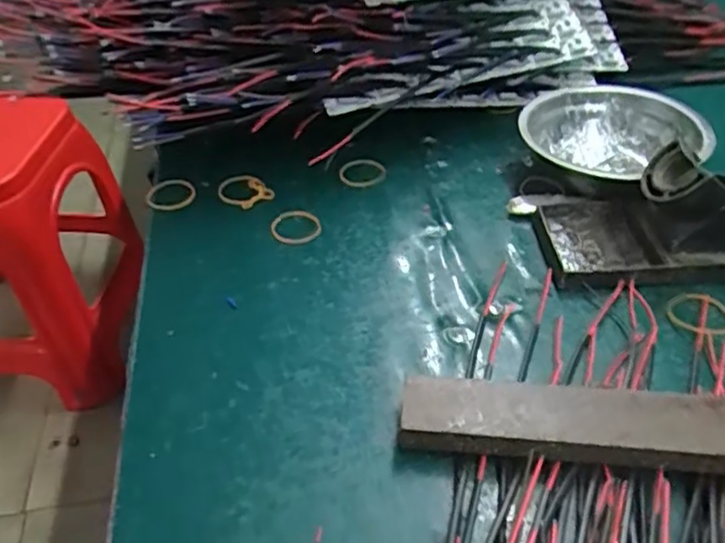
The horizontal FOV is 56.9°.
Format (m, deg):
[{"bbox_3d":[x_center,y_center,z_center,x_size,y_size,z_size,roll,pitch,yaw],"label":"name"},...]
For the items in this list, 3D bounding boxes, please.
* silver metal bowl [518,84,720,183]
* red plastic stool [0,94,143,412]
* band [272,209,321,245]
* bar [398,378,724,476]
[{"bbox_3d":[0.185,-0.100,0.495,0.128,0.039,0.106,19,46,21],"label":"silver metal bowl"},{"bbox_3d":[-0.585,-0.053,1.153,0.359,0.480,0.368,2,43,4],"label":"red plastic stool"},{"bbox_3d":[-0.045,-0.030,0.453,0.033,0.004,0.031,-1,43,1],"label":"band"},{"bbox_3d":[0.120,0.074,0.320,0.198,0.021,0.041,5,43,7],"label":"bar"}]

